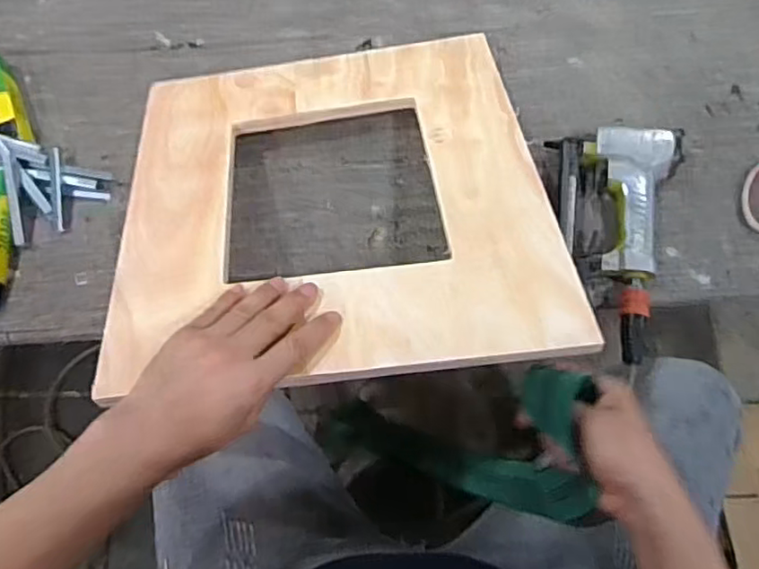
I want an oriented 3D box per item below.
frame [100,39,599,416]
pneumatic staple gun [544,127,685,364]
[{"bbox_3d":[-0.046,-0.097,0.602,0.398,0.016,0.425,-7,54,-1],"label":"frame"},{"bbox_3d":[0.259,-0.045,0.642,0.138,0.042,0.251,-4,72,1],"label":"pneumatic staple gun"}]

